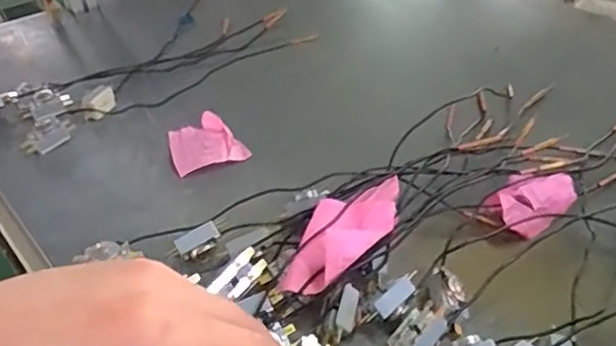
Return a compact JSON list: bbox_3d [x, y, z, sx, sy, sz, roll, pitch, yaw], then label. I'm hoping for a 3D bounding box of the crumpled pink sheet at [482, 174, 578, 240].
[{"bbox_3d":[0.207,0.022,0.560,0.083,0.013,0.052,-34,72,-22],"label":"crumpled pink sheet"}]

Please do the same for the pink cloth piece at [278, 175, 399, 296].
[{"bbox_3d":[0.034,0.049,0.512,0.060,0.024,0.132,19,45,27],"label":"pink cloth piece"}]

